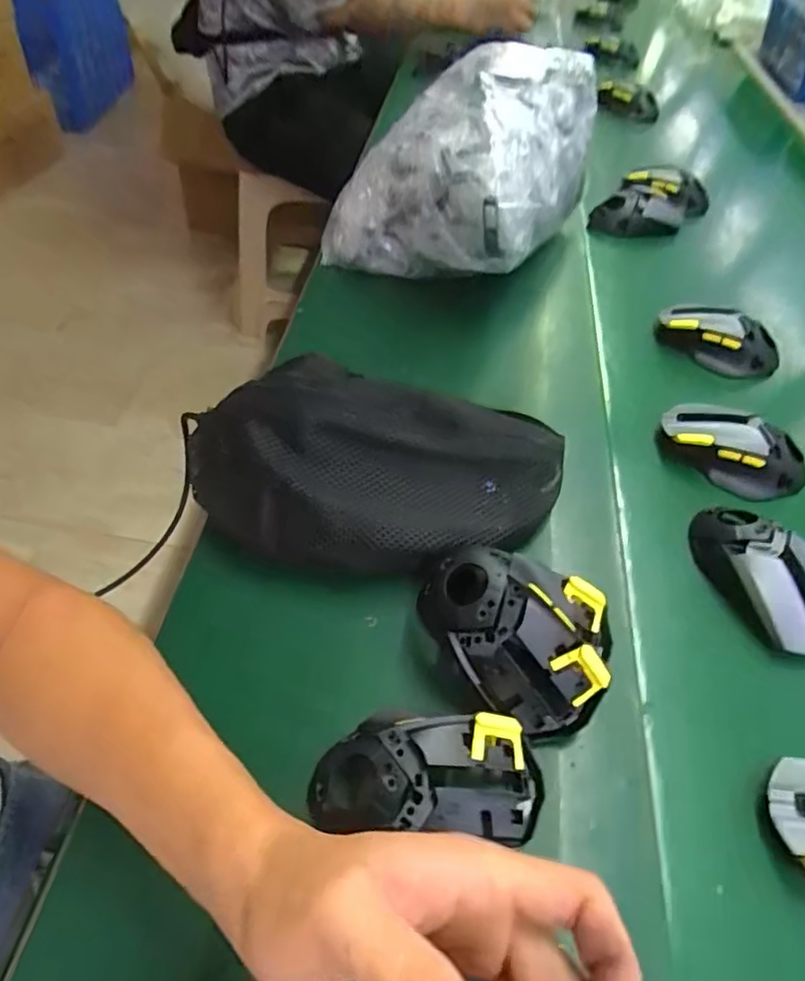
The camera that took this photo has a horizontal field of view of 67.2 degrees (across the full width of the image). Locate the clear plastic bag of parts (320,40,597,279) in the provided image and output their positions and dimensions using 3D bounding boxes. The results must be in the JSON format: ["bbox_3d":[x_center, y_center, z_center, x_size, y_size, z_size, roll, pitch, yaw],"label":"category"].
[{"bbox_3d":[0.069,-0.333,0.628,0.215,0.173,0.227,31,54,20],"label":"clear plastic bag of parts"}]

